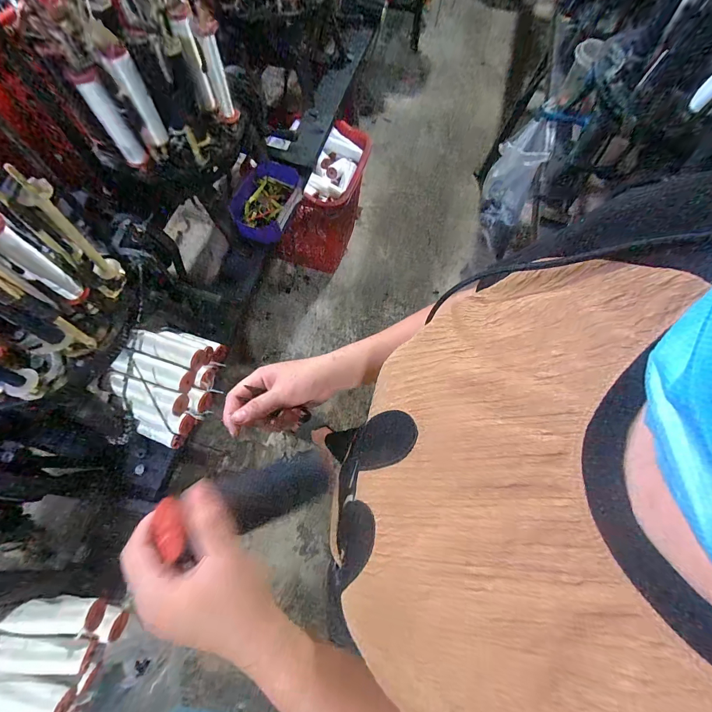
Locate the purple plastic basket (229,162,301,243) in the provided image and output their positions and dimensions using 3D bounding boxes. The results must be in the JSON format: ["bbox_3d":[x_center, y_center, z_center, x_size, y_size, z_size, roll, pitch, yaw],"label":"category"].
[{"bbox_3d":[-0.219,-0.395,0.868,0.126,0.064,0.219,20,69,5],"label":"purple plastic basket"}]

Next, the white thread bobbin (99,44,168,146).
[{"bbox_3d":[-0.373,-0.441,0.602,0.033,0.146,0.030,-17,71,-9],"label":"white thread bobbin"}]

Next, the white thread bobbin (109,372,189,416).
[{"bbox_3d":[-0.372,0.069,0.627,0.132,0.032,0.039,16,69,3],"label":"white thread bobbin"}]

